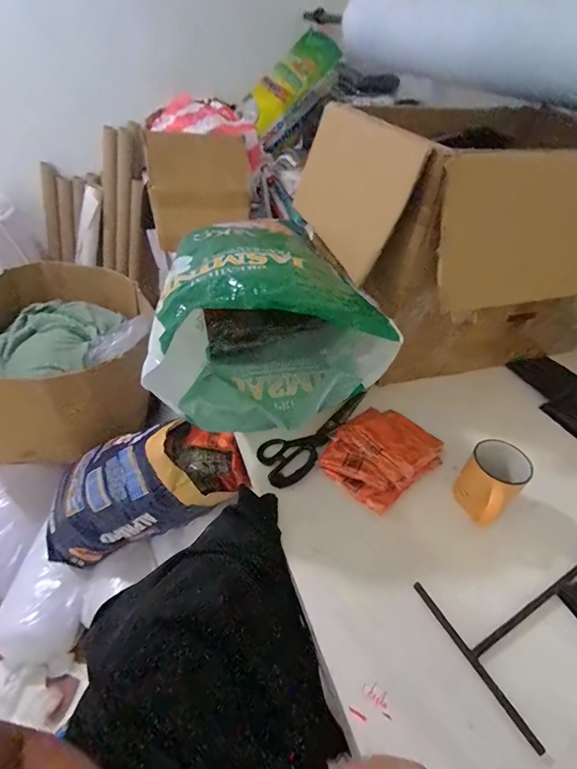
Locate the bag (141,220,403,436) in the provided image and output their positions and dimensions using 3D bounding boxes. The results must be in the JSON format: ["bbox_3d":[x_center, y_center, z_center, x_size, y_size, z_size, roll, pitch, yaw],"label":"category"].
[{"bbox_3d":[-0.037,-0.097,0.623,0.309,0.241,0.310,-4,42,-7],"label":"bag"}]

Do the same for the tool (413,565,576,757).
[{"bbox_3d":[0.339,0.276,0.489,0.298,0.017,0.174,-16,45,-20],"label":"tool"}]

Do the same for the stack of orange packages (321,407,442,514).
[{"bbox_3d":[0.157,0.107,0.629,0.183,0.043,0.140,-29,51,-30],"label":"stack of orange packages"}]

